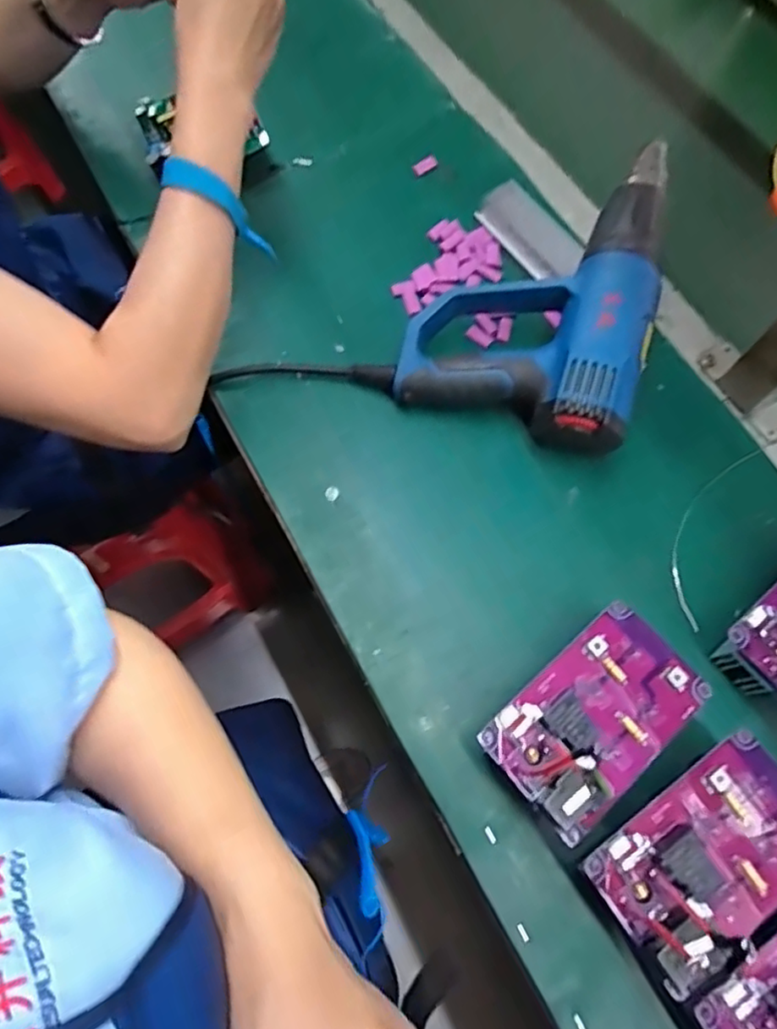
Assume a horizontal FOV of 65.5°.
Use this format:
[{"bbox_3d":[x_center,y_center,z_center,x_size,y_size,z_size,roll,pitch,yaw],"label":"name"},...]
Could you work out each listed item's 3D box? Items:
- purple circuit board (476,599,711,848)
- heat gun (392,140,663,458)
[{"bbox_3d":[0.136,0.127,0.386,0.138,0.034,0.083,-39,74,-14],"label":"purple circuit board"},{"bbox_3d":[0.127,-0.197,0.526,0.191,0.100,0.269,15,69,5],"label":"heat gun"}]

